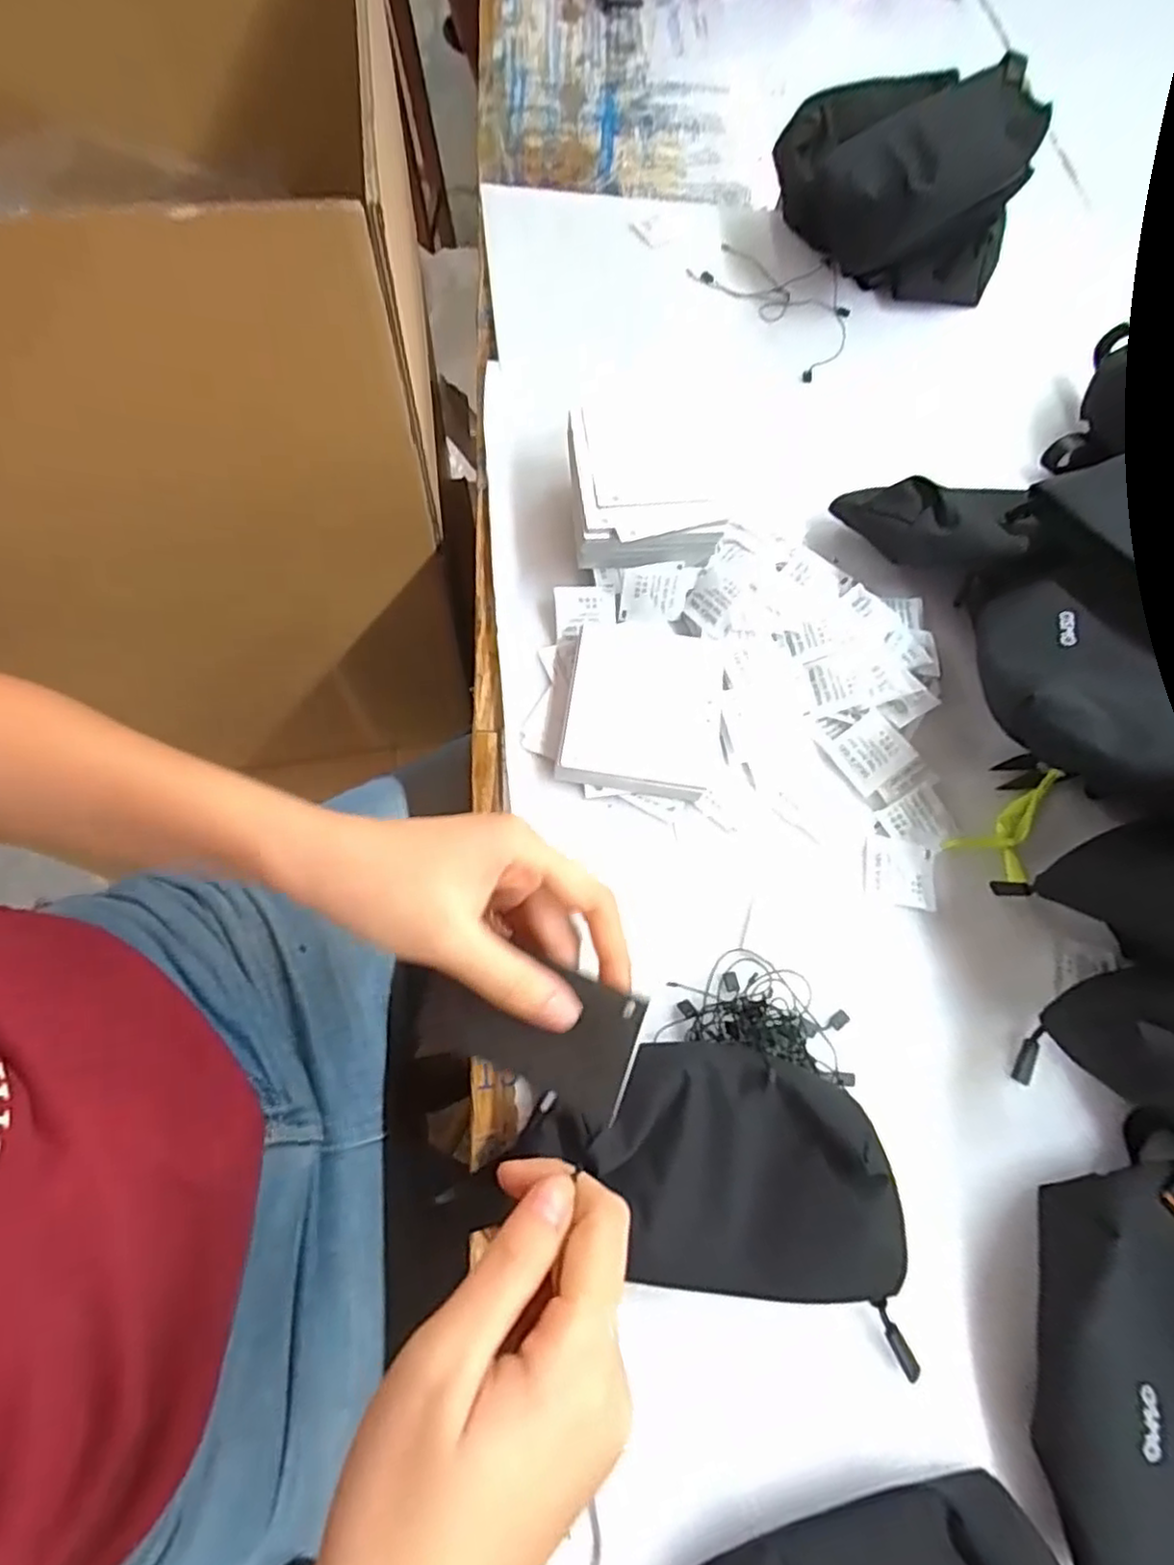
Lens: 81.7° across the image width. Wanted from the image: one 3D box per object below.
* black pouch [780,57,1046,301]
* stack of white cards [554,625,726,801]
[{"bbox_3d":[0.273,-0.517,0.590,0.173,0.104,0.172,-12,68,-8],"label":"black pouch"},{"bbox_3d":[0.038,-0.050,0.423,0.095,0.027,0.116,9,68,0],"label":"stack of white cards"}]

